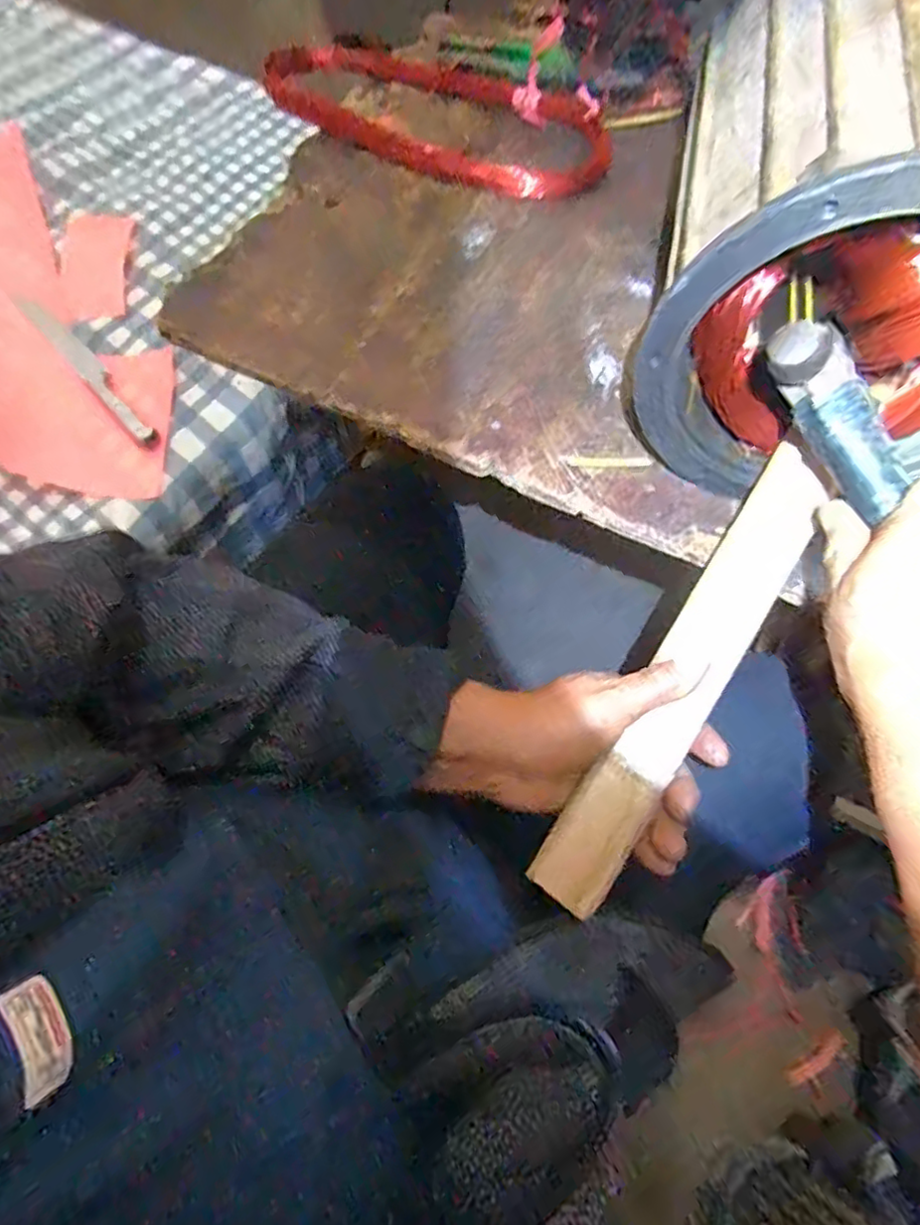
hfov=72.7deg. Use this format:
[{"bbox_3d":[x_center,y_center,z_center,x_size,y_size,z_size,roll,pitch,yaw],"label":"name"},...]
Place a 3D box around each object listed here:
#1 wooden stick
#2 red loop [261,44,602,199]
[{"bbox_3d":[0.134,0.041,0.370,0.043,0.013,0.292,31,88,11],"label":"wooden stick"},{"bbox_3d":[-0.016,-0.456,0.566,0.308,0.035,0.144,13,66,4],"label":"red loop"}]

